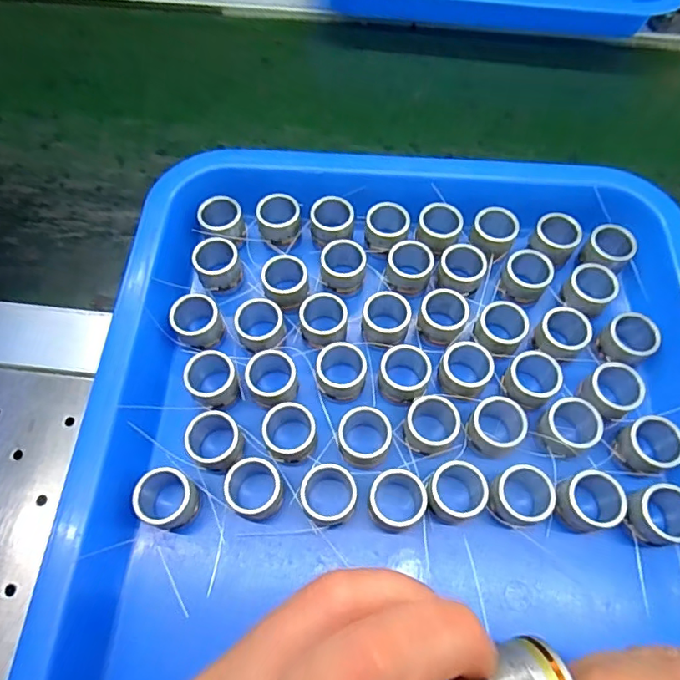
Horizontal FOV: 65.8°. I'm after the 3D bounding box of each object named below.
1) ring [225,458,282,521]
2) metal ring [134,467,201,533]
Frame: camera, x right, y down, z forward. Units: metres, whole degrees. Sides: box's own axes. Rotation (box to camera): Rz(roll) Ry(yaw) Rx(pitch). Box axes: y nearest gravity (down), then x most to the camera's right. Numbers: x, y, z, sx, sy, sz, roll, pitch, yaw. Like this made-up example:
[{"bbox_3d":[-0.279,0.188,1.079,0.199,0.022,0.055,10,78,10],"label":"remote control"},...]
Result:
[{"bbox_3d":[-0.039,0.068,0.240,0.024,0.017,0.024,-5,62,-4],"label":"ring"},{"bbox_3d":[-0.078,0.072,0.238,0.024,0.019,0.024,0,62,-1],"label":"metal ring"}]

